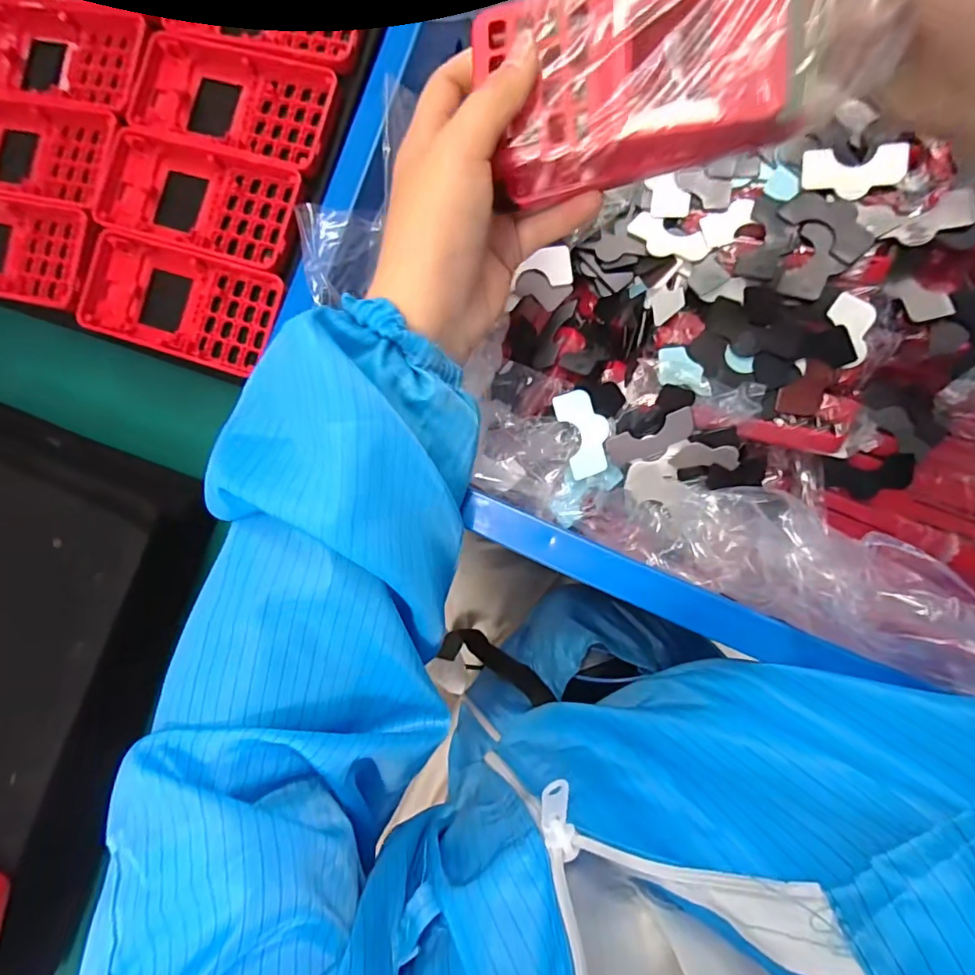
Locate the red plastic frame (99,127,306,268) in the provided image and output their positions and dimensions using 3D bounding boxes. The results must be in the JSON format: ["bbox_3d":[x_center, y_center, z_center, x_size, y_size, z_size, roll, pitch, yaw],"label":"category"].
[{"bbox_3d":[-0.175,-0.175,0.303,0.124,0.016,0.062,17,89,9],"label":"red plastic frame"}]

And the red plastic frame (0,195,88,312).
[{"bbox_3d":[-0.310,-0.153,0.317,0.122,0.015,0.063,13,89,9],"label":"red plastic frame"}]

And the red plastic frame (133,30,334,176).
[{"bbox_3d":[-0.155,-0.234,0.305,0.124,0.017,0.062,16,89,9],"label":"red plastic frame"}]

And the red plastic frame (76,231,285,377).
[{"bbox_3d":[-0.188,-0.113,0.304,0.120,0.018,0.061,18,90,9],"label":"red plastic frame"}]

